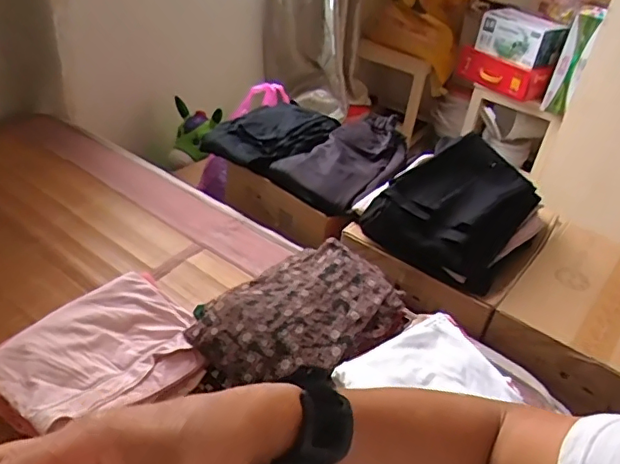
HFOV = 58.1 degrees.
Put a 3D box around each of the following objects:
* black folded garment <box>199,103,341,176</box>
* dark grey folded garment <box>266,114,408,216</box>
[{"bbox_3d":[-0.090,-0.248,1.376,0.259,0.073,0.288,28,43,25],"label":"black folded garment"},{"bbox_3d":[0.089,-0.168,1.275,0.231,0.089,0.306,30,43,26],"label":"dark grey folded garment"}]

